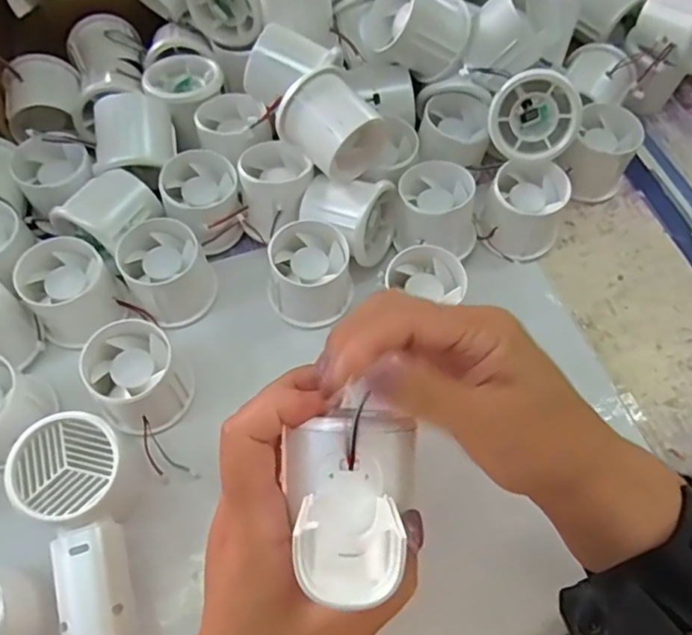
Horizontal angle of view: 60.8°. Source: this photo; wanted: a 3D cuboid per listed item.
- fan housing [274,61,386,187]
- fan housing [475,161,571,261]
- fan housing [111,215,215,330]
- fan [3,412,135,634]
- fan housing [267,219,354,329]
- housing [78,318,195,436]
[{"bbox_3d":[-0.009,-0.123,0.383,0.052,0.059,0.054,41,68,18],"label":"fan housing"},{"bbox_3d":[0.125,-0.075,0.419,0.056,0.051,0.053,1,62,-1],"label":"fan housing"},{"bbox_3d":[-0.116,-0.030,0.391,0.051,0.048,0.053,-28,66,-16],"label":"fan housing"},{"bbox_3d":[-0.136,0.108,0.313,0.054,0.047,0.113,-17,79,-10],"label":"fan"},{"bbox_3d":[-0.024,-0.028,0.392,0.054,0.048,0.057,-1,62,-3],"label":"fan housing"},{"bbox_3d":[-0.125,0.036,0.356,0.053,0.047,0.056,1,62,-1],"label":"housing"}]

